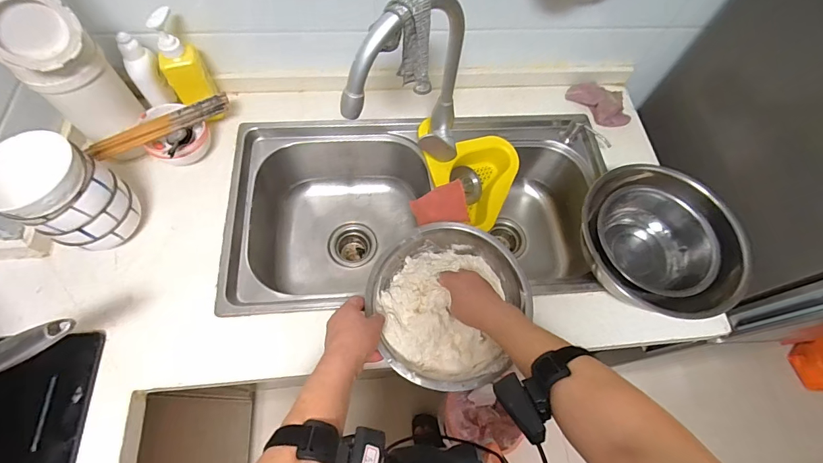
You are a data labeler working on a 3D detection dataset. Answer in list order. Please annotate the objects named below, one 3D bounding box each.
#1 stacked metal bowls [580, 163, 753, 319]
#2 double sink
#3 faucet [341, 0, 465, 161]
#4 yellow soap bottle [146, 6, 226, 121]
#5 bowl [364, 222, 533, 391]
[{"bbox_3d":[0.415,0.027,0.670,0.246,0.130,0.244,1,66,-3],"label":"stacked metal bowls"},{"bbox_3d":[0.018,-0.042,0.850,0.743,0.218,0.376,-7,66,-6],"label":"double sink"},{"bbox_3d":[0.008,-0.193,0.600,0.089,0.310,0.219,40,70,14],"label":"faucet"},{"bbox_3d":[-0.406,-0.288,0.708,0.075,0.199,0.069,-38,73,-18],"label":"yellow soap bottle"},{"bbox_3d":[0.049,0.112,0.597,0.224,0.087,0.233,1,66,-3],"label":"bowl"}]

